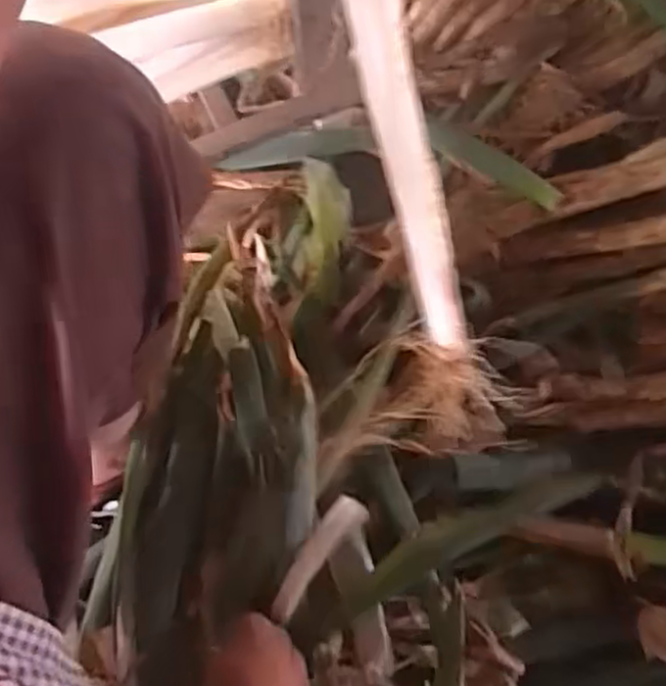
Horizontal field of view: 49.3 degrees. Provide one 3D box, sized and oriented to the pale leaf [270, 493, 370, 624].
[{"bbox_3d":[-0.013,0.171,0.573,0.027,0.019,0.108,36,87,6],"label":"pale leaf"}]

